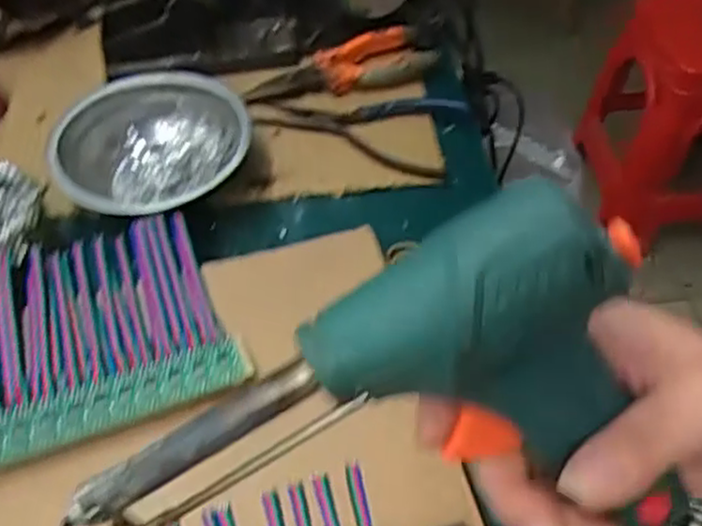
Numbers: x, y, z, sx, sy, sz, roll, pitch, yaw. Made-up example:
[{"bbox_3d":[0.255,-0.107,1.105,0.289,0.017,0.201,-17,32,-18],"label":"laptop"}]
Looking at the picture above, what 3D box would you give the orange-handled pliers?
[{"bbox_3d":[0.000,-0.154,0.555,0.156,0.020,0.058,-12,49,-11],"label":"orange-handled pliers"}]

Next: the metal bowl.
[{"bbox_3d":[-0.130,-0.071,0.482,0.114,0.043,0.126,14,51,15],"label":"metal bowl"}]

